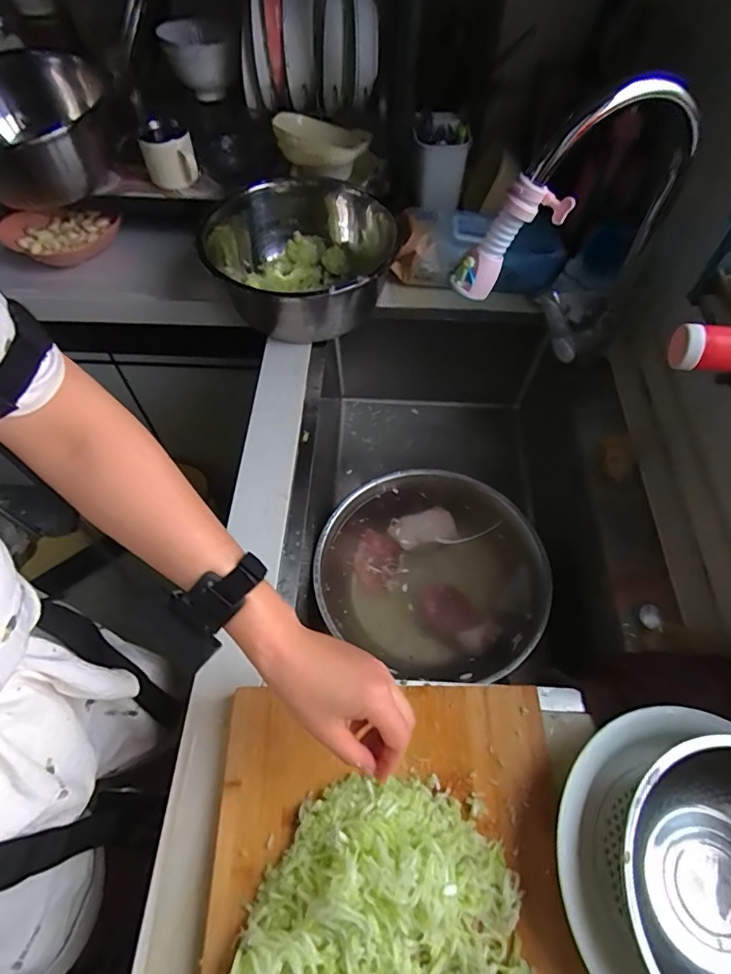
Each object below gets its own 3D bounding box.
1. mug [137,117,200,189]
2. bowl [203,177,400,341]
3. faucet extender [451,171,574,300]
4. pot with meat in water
[{"bbox_3d":[-0.336,-0.567,0.848,0.080,0.071,0.117,-18,60,-11],"label":"mug"},{"bbox_3d":[-0.096,-0.350,0.773,0.245,0.124,0.279,23,61,13],"label":"bowl"},{"bbox_3d":[0.144,-0.256,0.523,0.058,0.129,0.044,10,53,-30],"label":"faucet extender"},{"bbox_3d":[0.096,0.124,0.710,0.298,0.105,0.269,27,62,15],"label":"pot with meat in water"}]

